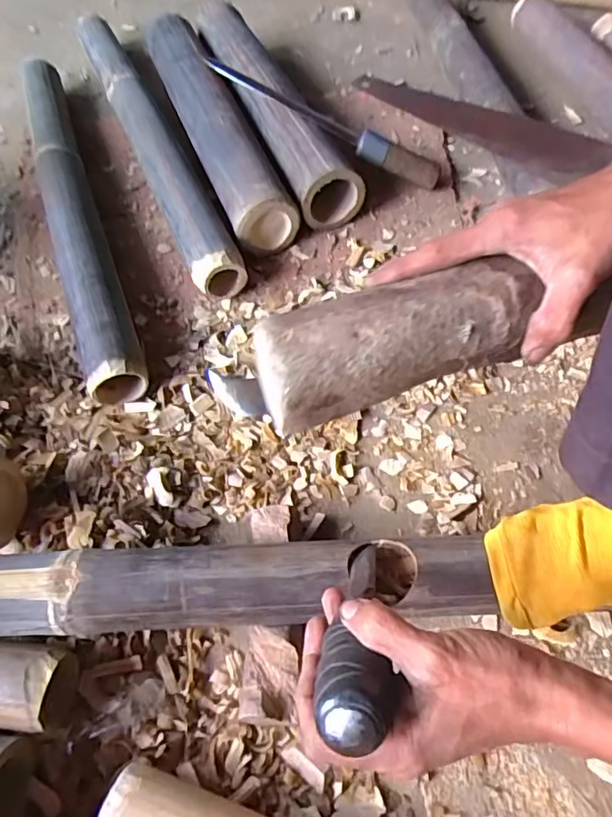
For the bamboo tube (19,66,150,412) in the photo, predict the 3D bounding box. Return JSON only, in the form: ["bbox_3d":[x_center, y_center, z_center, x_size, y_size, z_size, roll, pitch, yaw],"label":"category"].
[{"bbox_3d":[-0.301,-0.269,0.709,0.061,0.067,0.643,-21,61,-8],"label":"bamboo tube"}]

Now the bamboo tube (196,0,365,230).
[{"bbox_3d":[-0.050,-0.432,0.778,0.092,0.095,0.462,-19,61,-6],"label":"bamboo tube"}]

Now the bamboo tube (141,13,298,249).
[{"bbox_3d":[-0.129,-0.392,0.757,0.079,0.084,0.461,-21,61,-8],"label":"bamboo tube"}]

